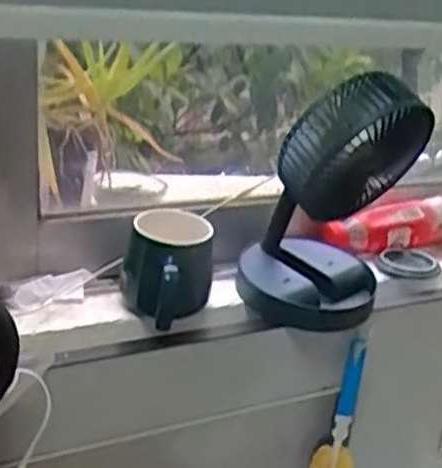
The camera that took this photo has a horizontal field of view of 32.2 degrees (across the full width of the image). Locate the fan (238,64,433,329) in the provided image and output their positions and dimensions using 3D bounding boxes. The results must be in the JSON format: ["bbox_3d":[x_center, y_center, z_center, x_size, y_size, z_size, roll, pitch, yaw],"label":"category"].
[{"bbox_3d":[0.116,-0.037,0.826,0.175,0.257,0.130,8,22,6],"label":"fan"}]

